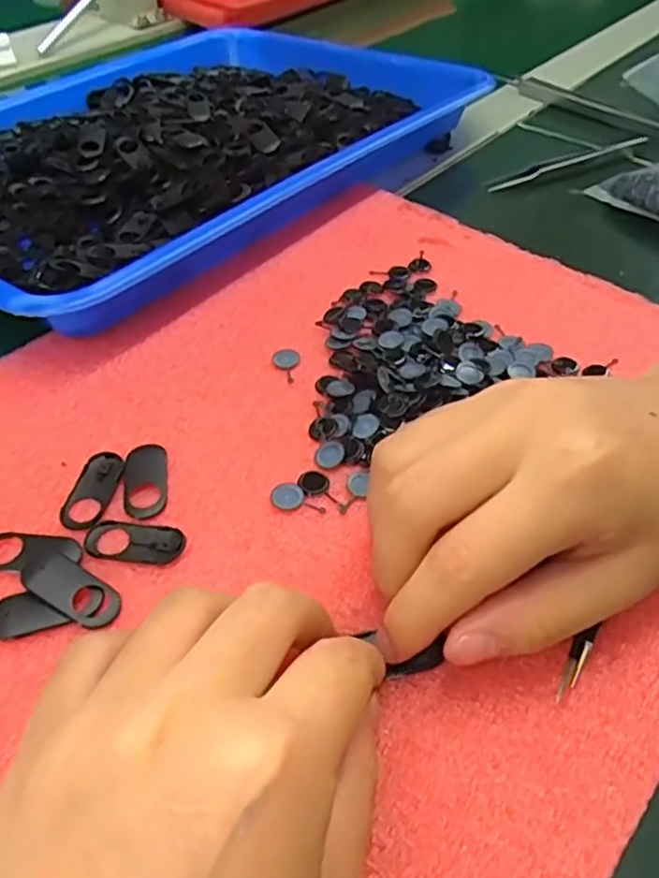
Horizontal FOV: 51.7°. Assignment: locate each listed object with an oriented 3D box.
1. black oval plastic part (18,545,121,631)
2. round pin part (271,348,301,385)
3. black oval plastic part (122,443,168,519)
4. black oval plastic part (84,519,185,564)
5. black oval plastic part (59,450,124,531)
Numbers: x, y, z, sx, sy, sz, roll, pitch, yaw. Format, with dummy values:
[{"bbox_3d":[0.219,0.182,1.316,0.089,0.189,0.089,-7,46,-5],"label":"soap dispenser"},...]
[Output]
[{"bbox_3d":[-0.077,0.043,0.200,0.034,0.007,0.015,24,51,20],"label":"black oval plastic part"},{"bbox_3d":[-0.017,-0.030,0.272,0.011,0.004,0.019,-3,48,-4],"label":"round pin part"},{"bbox_3d":[-0.063,0.013,0.231,0.015,0.004,0.033,-8,47,-8],"label":"black oval plastic part"},{"bbox_3d":[-0.061,0.032,0.214,0.031,0.004,0.014,4,47,4],"label":"black oval plastic part"},{"bbox_3d":[-0.080,0.016,0.227,0.015,0.004,0.032,7,47,6],"label":"black oval plastic part"}]

